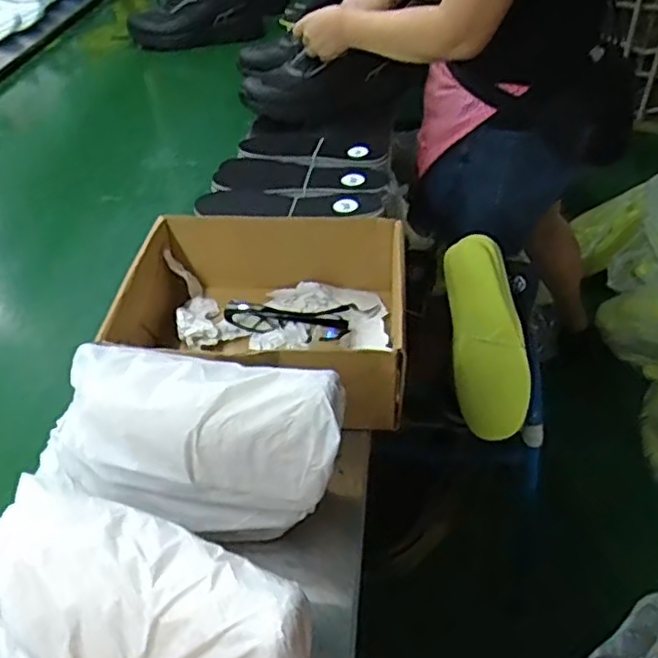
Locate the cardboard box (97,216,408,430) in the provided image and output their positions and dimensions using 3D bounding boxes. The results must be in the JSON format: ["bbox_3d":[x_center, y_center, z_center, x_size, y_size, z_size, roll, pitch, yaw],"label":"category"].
[{"bbox_3d":[-0.059,-0.019,0.692,0.269,0.097,0.239,4,41,5],"label":"cardboard box"}]

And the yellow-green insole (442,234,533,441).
[{"bbox_3d":[0.231,0.005,0.988,0.111,0.042,0.322,-2,66,-2],"label":"yellow-green insole"}]

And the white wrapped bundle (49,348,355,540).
[{"bbox_3d":[-0.098,0.086,0.519,0.215,0.117,0.094,10,42,12],"label":"white wrapped bundle"}]

